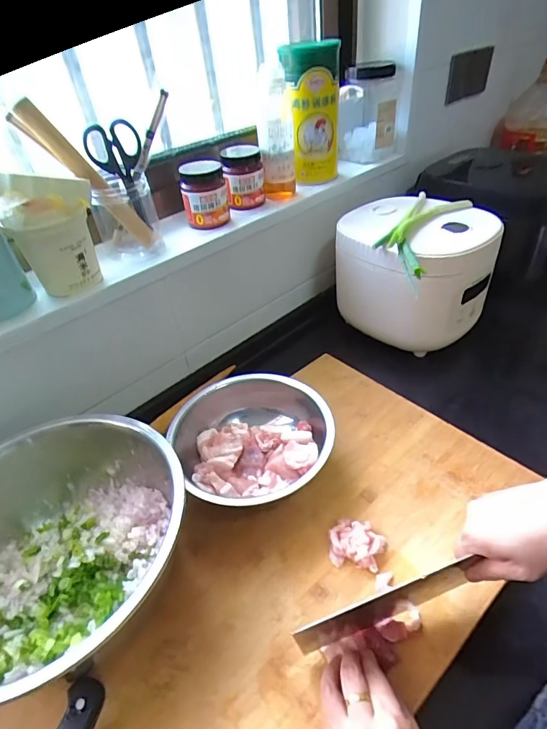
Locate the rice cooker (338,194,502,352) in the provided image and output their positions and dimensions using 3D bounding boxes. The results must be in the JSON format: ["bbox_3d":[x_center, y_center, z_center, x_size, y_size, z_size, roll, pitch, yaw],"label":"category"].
[{"bbox_3d":[0.241,-0.159,0.706,0.233,0.185,0.202,25,49,33],"label":"rice cooker"}]

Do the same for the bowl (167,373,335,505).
[{"bbox_3d":[-0.025,0.096,0.536,0.187,0.067,0.201,-4,39,3],"label":"bowl"}]

